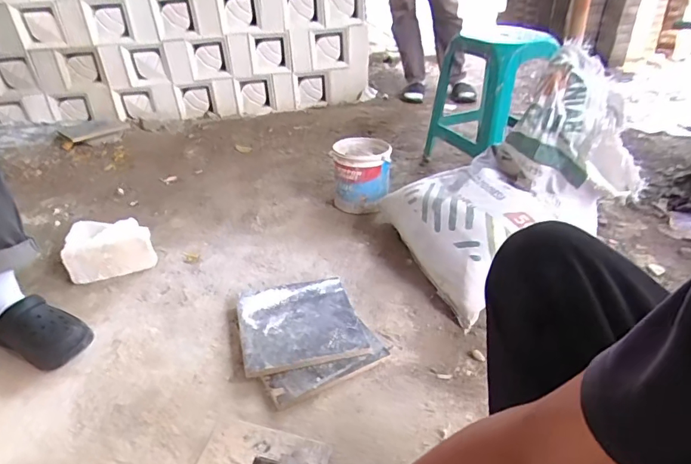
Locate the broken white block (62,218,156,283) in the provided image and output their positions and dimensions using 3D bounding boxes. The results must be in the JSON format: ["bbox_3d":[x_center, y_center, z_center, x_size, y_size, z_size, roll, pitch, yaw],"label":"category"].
[{"bbox_3d":[-0.621,0.041,1.199,0.205,0.102,0.154,-12,35,-19],"label":"broken white block"}]

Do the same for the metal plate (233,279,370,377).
[{"bbox_3d":[-0.105,0.192,0.993,0.253,0.018,0.261,-7,34,-15],"label":"metal plate"}]

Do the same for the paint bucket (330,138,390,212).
[{"bbox_3d":[0.052,-0.186,1.453,0.182,0.202,0.182,-3,32,2],"label":"paint bucket"}]

